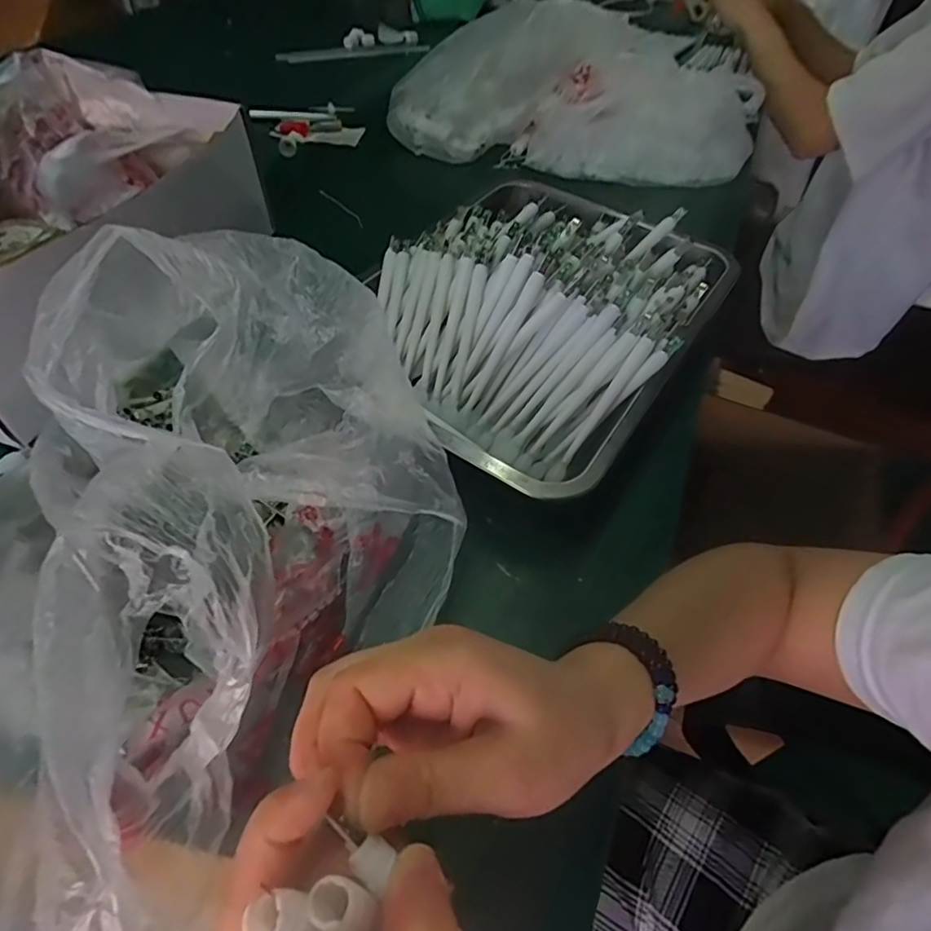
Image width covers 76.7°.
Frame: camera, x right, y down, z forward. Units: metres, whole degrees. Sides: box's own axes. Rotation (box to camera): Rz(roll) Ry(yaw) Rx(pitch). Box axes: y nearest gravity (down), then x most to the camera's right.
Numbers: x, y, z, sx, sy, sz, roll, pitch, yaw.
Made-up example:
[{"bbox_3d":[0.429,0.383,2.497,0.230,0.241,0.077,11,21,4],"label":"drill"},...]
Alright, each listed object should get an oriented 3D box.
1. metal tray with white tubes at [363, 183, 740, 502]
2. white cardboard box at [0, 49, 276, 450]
[{"bbox_3d":[0.058,-0.139,0.488,0.257,0.070,0.345,29,55,20],"label":"metal tray with white tubes"},{"bbox_3d":[-0.371,-0.200,0.504,0.265,0.137,0.352,13,51,9],"label":"white cardboard box"}]

